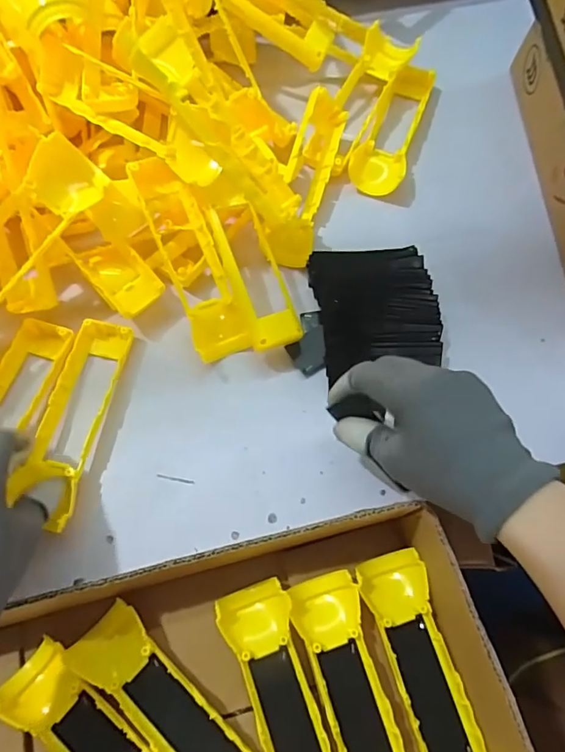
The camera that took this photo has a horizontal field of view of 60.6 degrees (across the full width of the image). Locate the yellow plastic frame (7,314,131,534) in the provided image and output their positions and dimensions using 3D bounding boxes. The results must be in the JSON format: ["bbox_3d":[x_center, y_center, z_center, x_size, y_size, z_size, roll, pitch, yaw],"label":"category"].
[{"bbox_3d":[-0.157,0.031,0.373,0.048,0.028,0.163,9,65,0],"label":"yellow plastic frame"}]

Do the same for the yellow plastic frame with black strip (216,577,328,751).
[{"bbox_3d":[0.003,0.233,0.339,0.049,0.023,0.163,-20,71,-9],"label":"yellow plastic frame with black strip"}]

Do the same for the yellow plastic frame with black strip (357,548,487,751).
[{"bbox_3d":[0.103,0.212,0.345,0.046,0.028,0.159,-17,71,-8],"label":"yellow plastic frame with black strip"}]

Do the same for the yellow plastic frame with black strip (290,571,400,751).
[{"bbox_3d":[0.049,0.225,0.335,0.046,0.024,0.162,-14,71,-7],"label":"yellow plastic frame with black strip"}]

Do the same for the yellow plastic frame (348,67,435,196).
[{"bbox_3d":[0.109,-0.248,0.478,0.050,0.025,0.156,18,70,5],"label":"yellow plastic frame"}]

